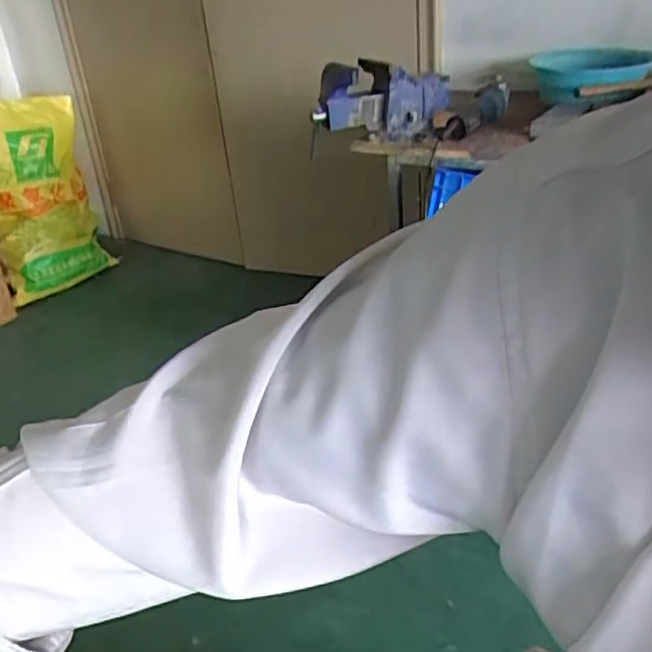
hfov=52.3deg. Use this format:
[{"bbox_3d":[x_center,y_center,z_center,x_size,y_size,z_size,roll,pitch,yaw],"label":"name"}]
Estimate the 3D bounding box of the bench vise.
[{"bbox_3d":[0.106,-0.433,1.269,0.260,0.138,0.111,-2,29,6],"label":"bench vise"}]

